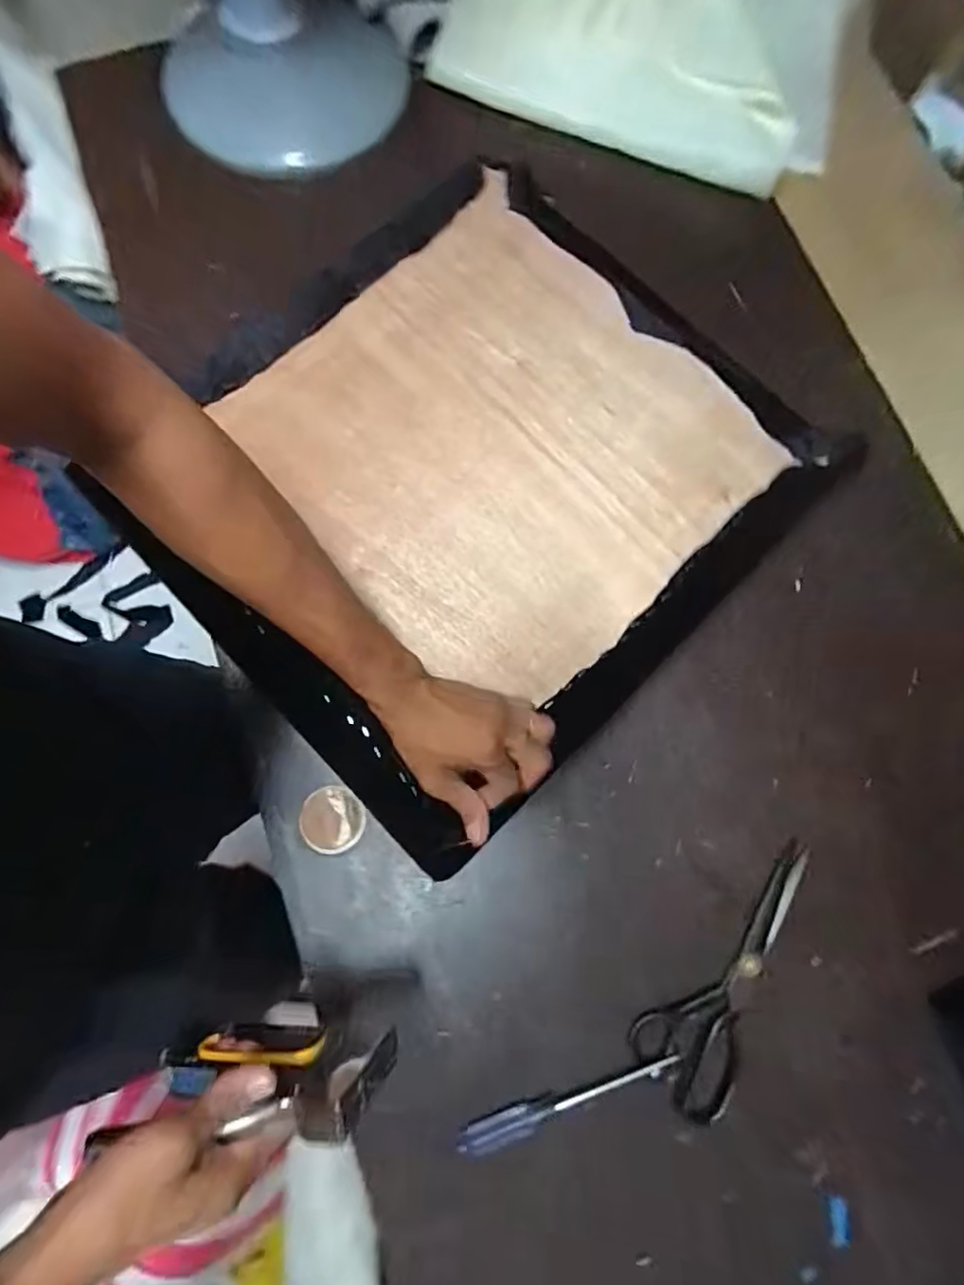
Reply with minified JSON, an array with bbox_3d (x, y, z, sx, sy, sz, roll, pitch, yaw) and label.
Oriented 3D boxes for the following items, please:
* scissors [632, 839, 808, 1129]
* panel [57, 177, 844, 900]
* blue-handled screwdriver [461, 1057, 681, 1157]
[{"bbox_3d":[0.233,0.292,0.520,0.090,0.021,0.246,41,82,6],"label":"scissors"},{"bbox_3d":[-0.017,-0.155,0.583,0.546,0.046,0.474,-42,83,-8],"label":"panel"},{"bbox_3d":[0.074,0.387,0.494,0.192,0.017,0.023,-18,80,-4],"label":"blue-handled screwdriver"}]

